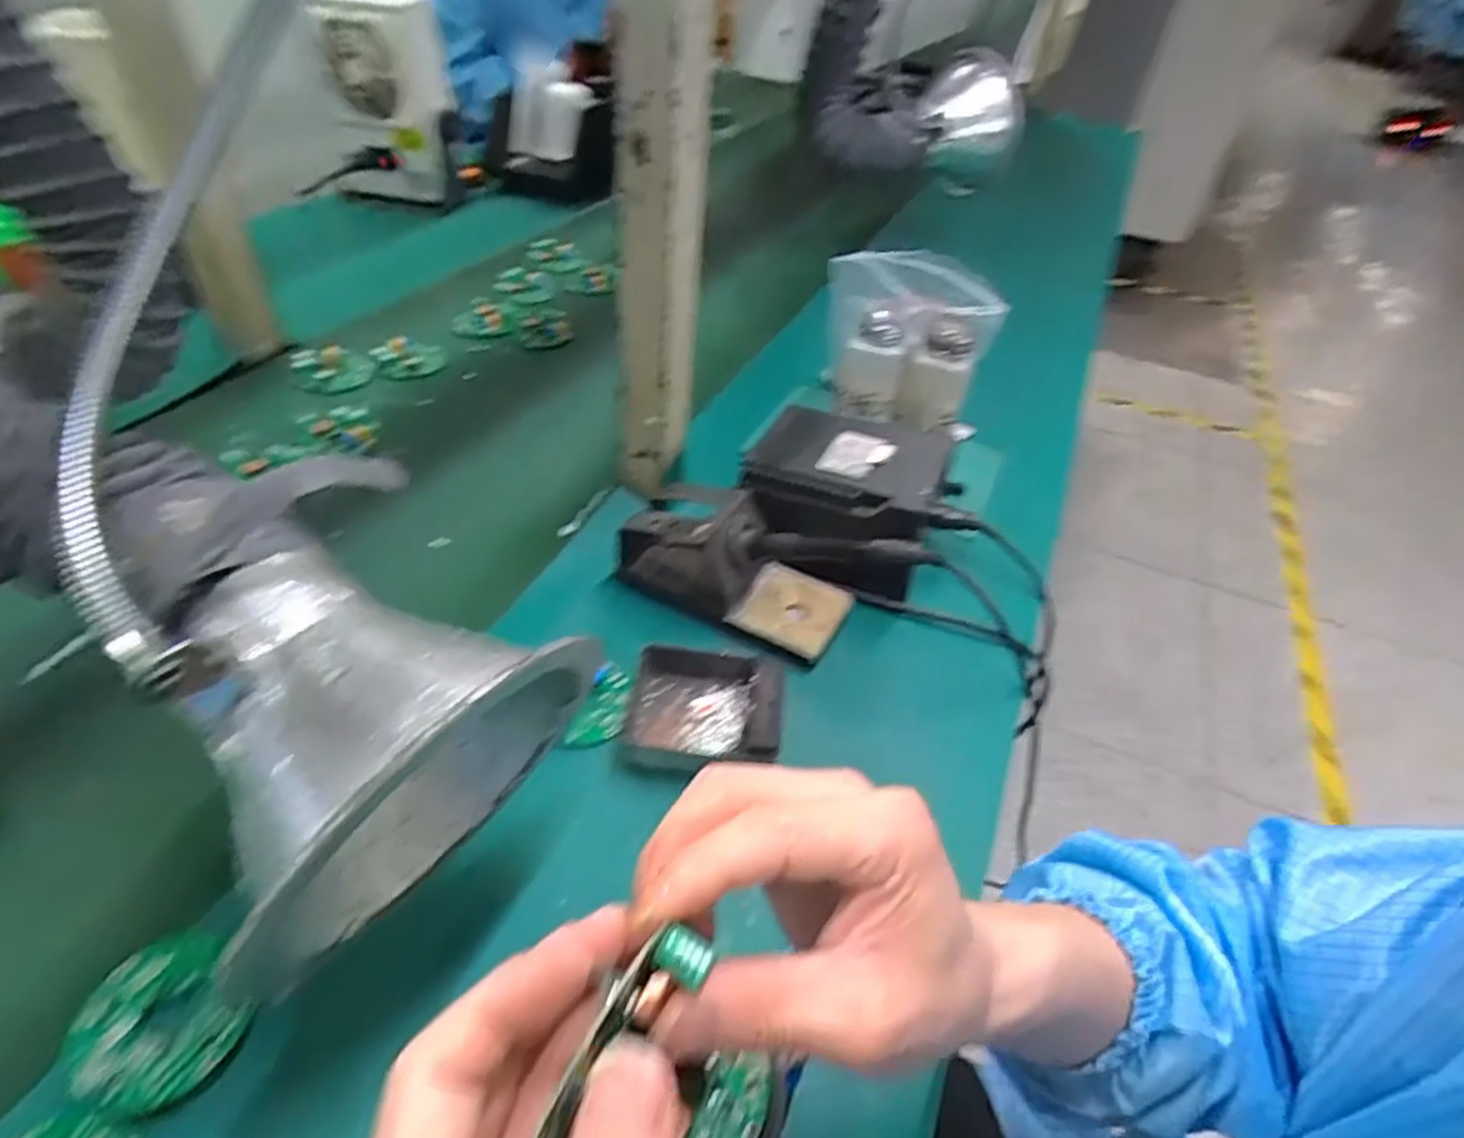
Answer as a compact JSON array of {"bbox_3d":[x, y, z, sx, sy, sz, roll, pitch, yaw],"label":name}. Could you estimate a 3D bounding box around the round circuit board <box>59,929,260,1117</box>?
[{"bbox_3d":[-0.243,0.190,0.325,0.059,0.006,0.065,-30,53,-34],"label":"round circuit board"}]

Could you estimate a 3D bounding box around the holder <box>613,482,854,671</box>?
[{"bbox_3d":[0.001,-0.003,0.550,0.162,0.074,0.073,23,44,18],"label":"holder"}]

